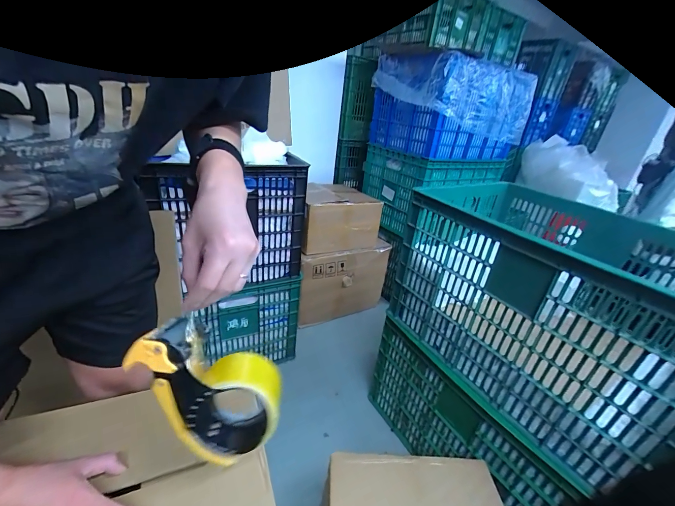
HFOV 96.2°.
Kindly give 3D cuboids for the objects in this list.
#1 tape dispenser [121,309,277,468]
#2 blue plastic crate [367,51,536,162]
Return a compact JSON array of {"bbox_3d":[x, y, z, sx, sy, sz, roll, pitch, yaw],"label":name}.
[{"bbox_3d":[-0.149,0.148,0.342,0.165,0.100,0.072,34,-2,-10],"label":"tape dispenser"},{"bbox_3d":[0.558,-0.714,1.526,0.662,0.400,0.508,-9,31,-30],"label":"blue plastic crate"}]

